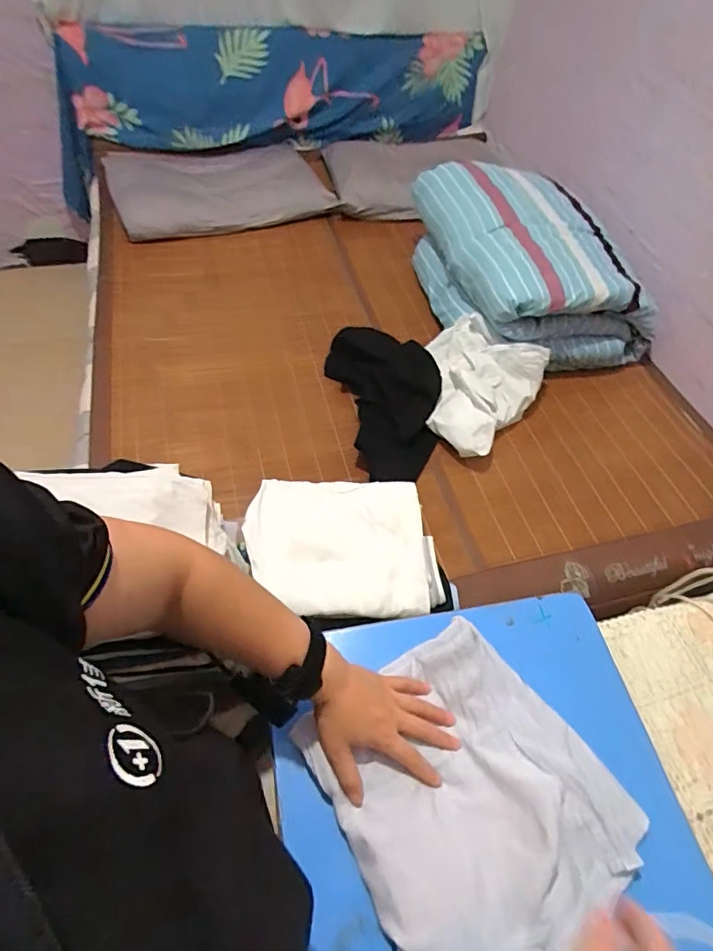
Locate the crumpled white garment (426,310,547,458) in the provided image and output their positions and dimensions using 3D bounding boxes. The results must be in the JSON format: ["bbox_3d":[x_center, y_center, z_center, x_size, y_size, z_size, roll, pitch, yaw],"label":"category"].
[{"bbox_3d":[0.290,-0.211,1.223,0.288,0.143,0.360,18,55,7],"label":"crumpled white garment"}]

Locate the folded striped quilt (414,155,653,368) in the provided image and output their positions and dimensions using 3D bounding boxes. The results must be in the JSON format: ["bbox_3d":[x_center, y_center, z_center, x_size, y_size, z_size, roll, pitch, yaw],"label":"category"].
[{"bbox_3d":[0.452,-0.588,1.411,0.468,0.296,0.660,-16,58,-16],"label":"folded striped quilt"}]

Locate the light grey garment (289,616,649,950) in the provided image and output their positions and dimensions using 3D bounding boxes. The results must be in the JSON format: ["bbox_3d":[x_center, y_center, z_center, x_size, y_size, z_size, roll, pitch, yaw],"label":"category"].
[{"bbox_3d":[0.107,0.311,0.469,0.257,0.028,0.286,-29,62,-23],"label":"light grey garment"}]

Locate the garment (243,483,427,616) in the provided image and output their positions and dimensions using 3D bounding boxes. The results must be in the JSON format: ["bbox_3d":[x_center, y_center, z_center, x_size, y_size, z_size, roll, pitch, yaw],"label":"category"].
[{"bbox_3d":[-0.029,0.113,0.812,0.285,0.047,0.228,1,55,-5],"label":"garment"}]

